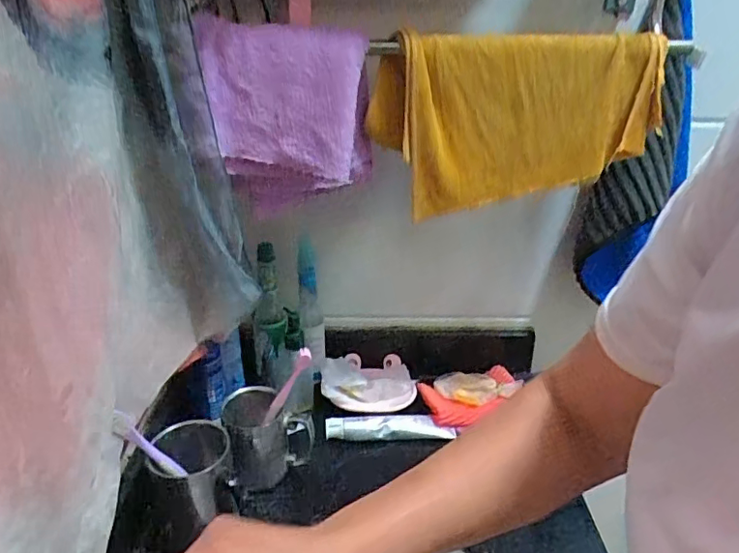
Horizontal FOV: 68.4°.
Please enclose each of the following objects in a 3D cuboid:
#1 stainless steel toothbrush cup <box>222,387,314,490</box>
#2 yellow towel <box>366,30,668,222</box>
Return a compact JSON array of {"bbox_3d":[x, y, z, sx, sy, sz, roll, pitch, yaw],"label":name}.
[{"bbox_3d":[-0.137,0.194,0.658,0.070,0.092,0.074,-10,27,-20],"label":"stainless steel toothbrush cup"},{"bbox_3d":[0.151,-0.162,0.574,0.286,0.168,0.033,-1,26,-2],"label":"yellow towel"}]

